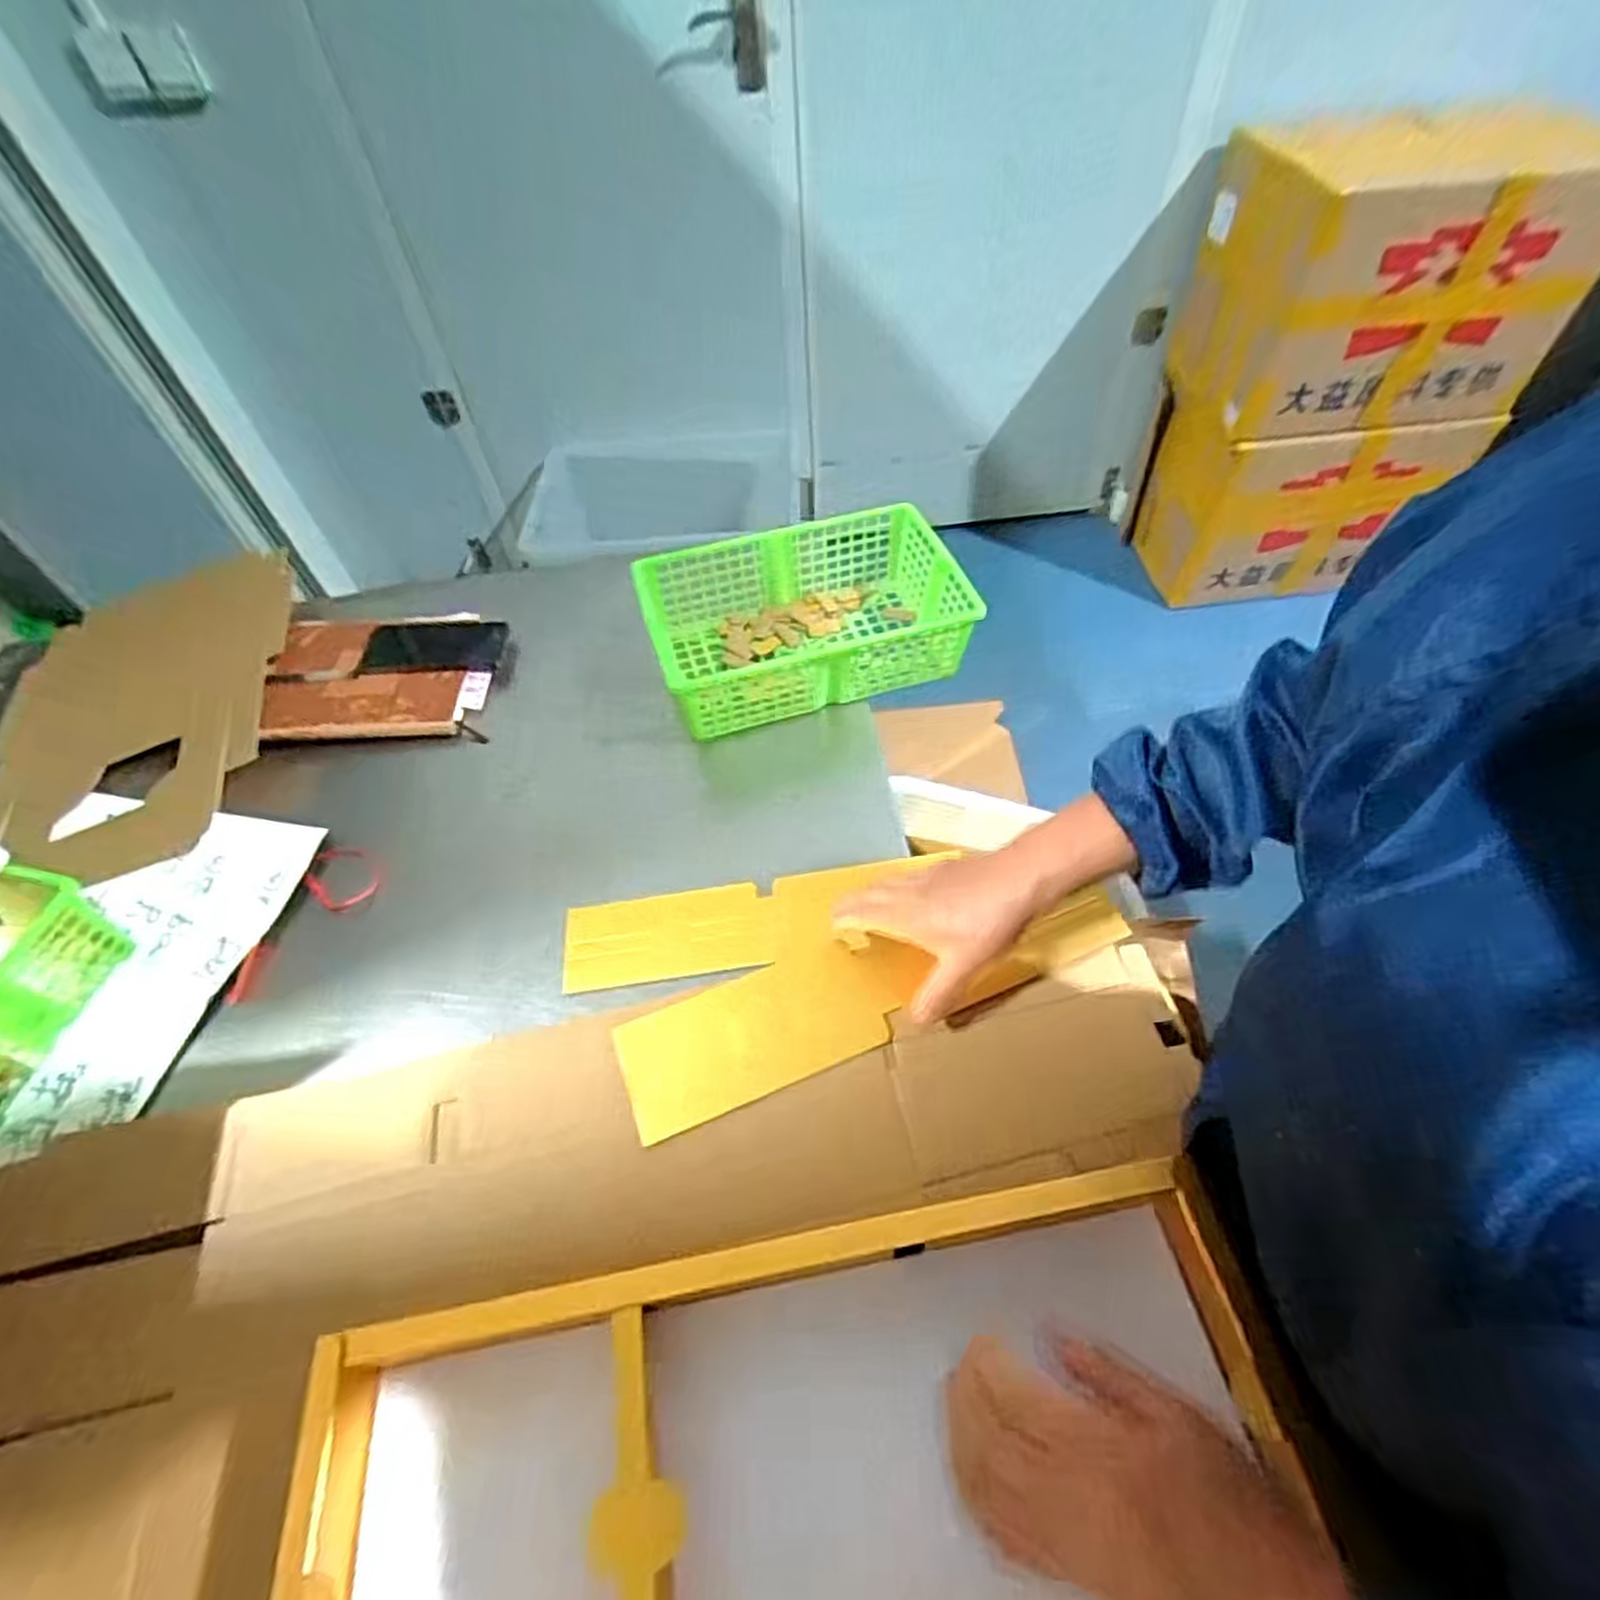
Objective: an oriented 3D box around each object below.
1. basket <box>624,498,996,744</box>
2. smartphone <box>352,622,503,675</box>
[{"bbox_3d":[0.007,-0.205,0.867,0.339,0.106,0.202,-14,54,-7],"label":"basket"},{"bbox_3d":[-0.433,-0.181,0.907,0.154,0.011,0.084,-4,58,-12],"label":"smartphone"}]

